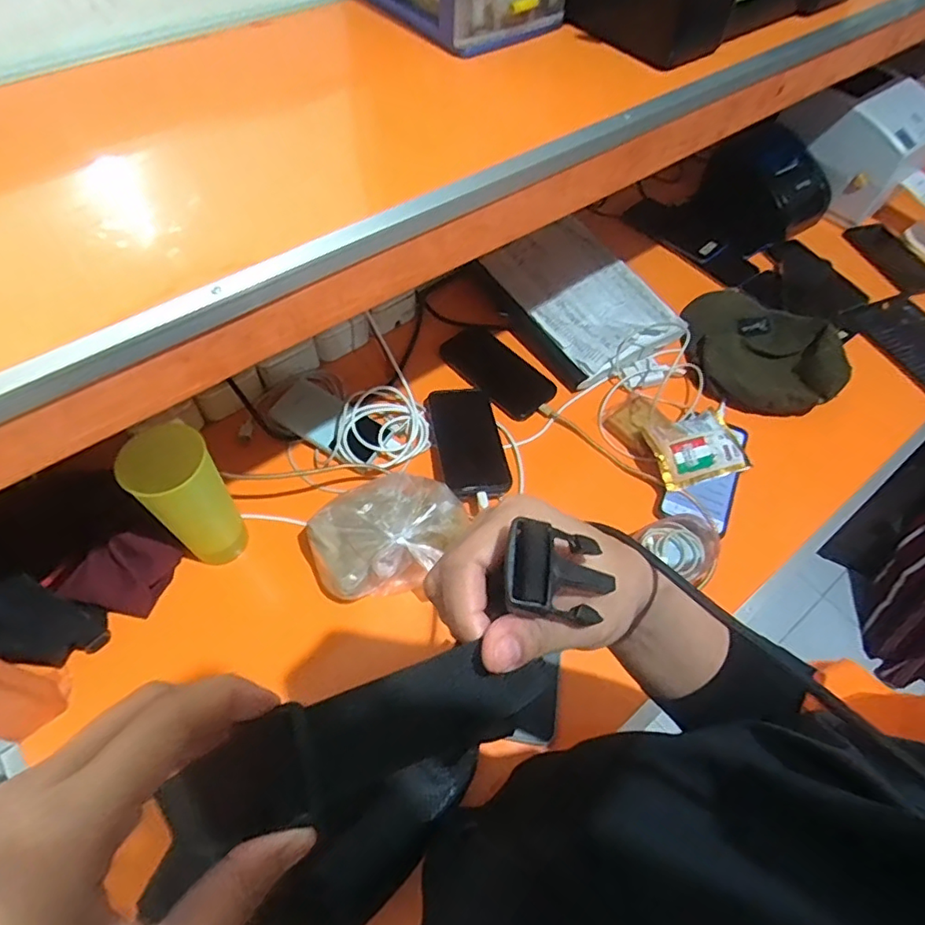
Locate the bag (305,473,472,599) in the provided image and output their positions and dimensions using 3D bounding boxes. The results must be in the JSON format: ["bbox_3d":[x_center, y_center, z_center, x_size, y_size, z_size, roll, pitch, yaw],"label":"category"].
[{"bbox_3d":[-0.074,0.074,0.588,0.158,0.083,0.093,-18,60,-14],"label":"bag"}]

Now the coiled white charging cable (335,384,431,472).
[{"bbox_3d":[-0.097,-0.043,0.687,0.113,0.024,0.104,2,58,-2],"label":"coiled white charging cable"}]

